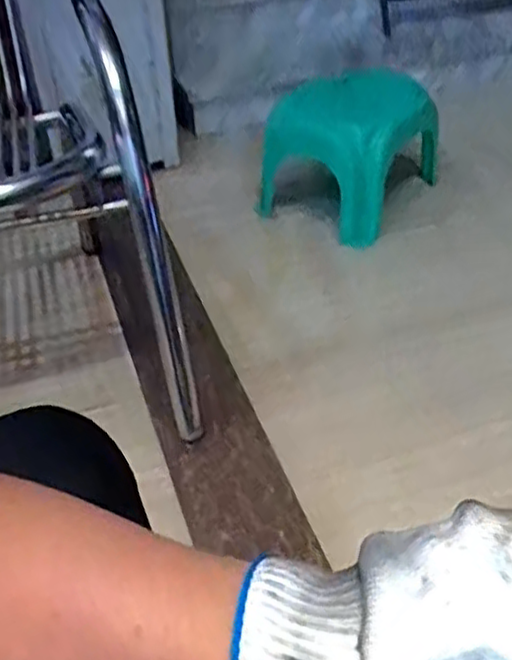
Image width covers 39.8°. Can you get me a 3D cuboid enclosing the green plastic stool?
[{"bbox_3d":[0.204,-0.403,1.530,0.289,0.242,0.386,26,49,30],"label":"green plastic stool"}]

